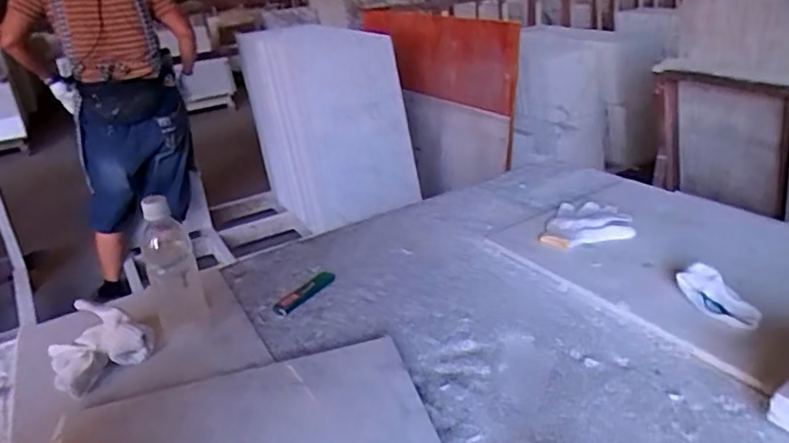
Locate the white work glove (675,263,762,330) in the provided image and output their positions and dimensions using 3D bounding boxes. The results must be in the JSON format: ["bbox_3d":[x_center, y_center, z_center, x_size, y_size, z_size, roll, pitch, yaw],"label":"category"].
[{"bbox_3d":[0.431,0.095,0.762,0.044,0.038,0.115,-12,26,-15],"label":"white work glove"}]

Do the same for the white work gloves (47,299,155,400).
[{"bbox_3d":[-0.395,0.157,0.751,0.090,0.080,0.115,16,33,39],"label":"white work gloves"}]

